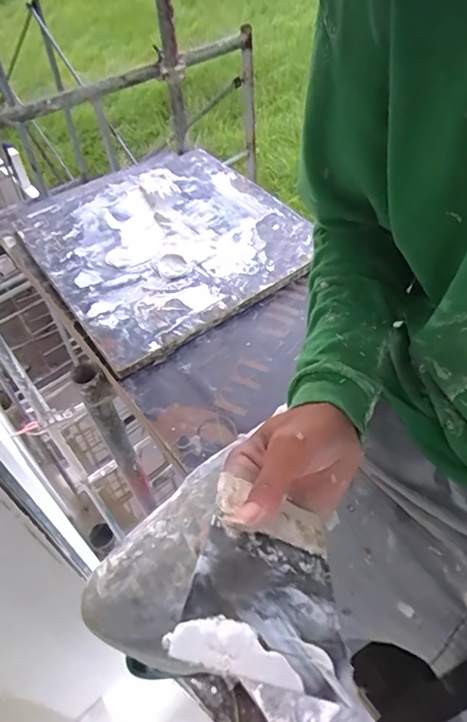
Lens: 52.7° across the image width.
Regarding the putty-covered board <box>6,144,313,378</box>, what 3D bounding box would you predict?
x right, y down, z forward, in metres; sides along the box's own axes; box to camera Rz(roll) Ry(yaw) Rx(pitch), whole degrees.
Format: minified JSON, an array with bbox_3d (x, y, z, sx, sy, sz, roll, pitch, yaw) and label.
[{"bbox_3d":[-0.117,-0.220,0.807,0.405,0.021,0.433,-31,60,-20],"label":"putty-covered board"}]

